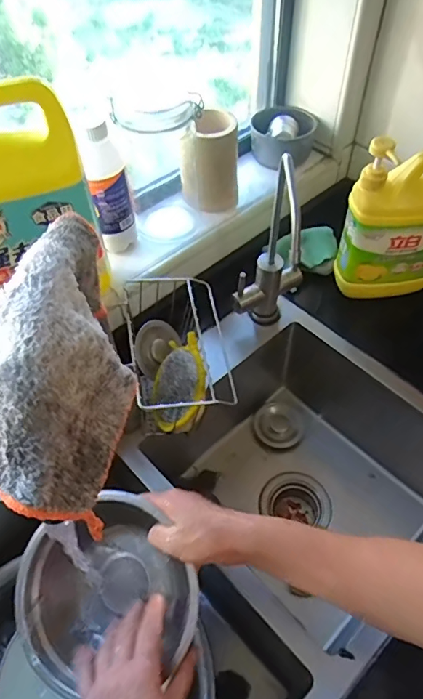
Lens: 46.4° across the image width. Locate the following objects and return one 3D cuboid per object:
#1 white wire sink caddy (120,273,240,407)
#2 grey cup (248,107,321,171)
[{"bbox_3d":[-0.041,0.010,0.628,0.114,0.107,0.183,-8,54,-6],"label":"white wire sink caddy"},{"bbox_3d":[0.117,-0.353,0.827,0.103,0.058,0.101,0,53,0],"label":"grey cup"}]

